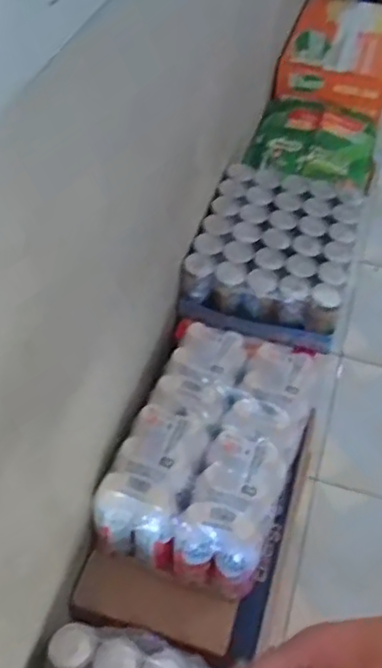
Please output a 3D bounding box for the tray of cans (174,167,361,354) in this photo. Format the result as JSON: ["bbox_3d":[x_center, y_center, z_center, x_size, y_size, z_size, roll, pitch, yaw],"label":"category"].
[{"bbox_3d":[0.151,-0.152,1.144,0.261,0.093,0.350,15,51,10],"label":"tray of cans"}]

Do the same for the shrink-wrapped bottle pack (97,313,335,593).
[{"bbox_3d":[0.044,0.156,0.959,0.232,0.135,0.393,20,52,14],"label":"shrink-wrapped bottle pack"}]

